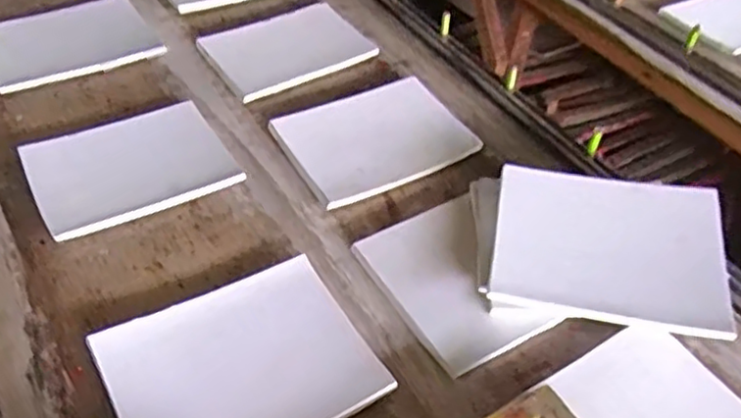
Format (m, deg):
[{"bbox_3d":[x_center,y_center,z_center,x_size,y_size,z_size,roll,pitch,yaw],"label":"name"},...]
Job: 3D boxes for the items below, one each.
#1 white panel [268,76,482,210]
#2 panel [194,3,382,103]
[{"bbox_3d":[-0.002,-0.112,1.040,0.259,0.027,0.218,-22,52,-20],"label":"white panel"},{"bbox_3d":[-0.155,-0.289,1.202,0.260,0.023,0.204,-26,53,-22],"label":"panel"}]

